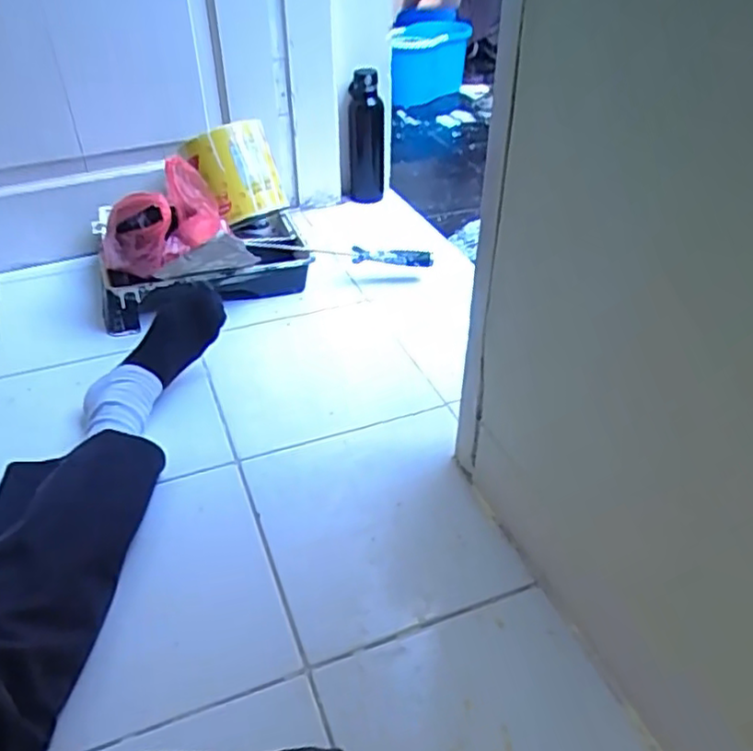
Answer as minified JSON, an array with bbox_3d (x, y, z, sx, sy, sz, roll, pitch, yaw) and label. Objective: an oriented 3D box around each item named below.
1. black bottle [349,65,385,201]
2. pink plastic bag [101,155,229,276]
[{"bbox_3d":[-0.020,-0.489,1.414,0.075,0.277,0.087,-3,37,0],"label":"black bottle"},{"bbox_3d":[-0.329,-0.230,1.017,0.179,0.124,0.141,-12,38,-13],"label":"pink plastic bag"}]

